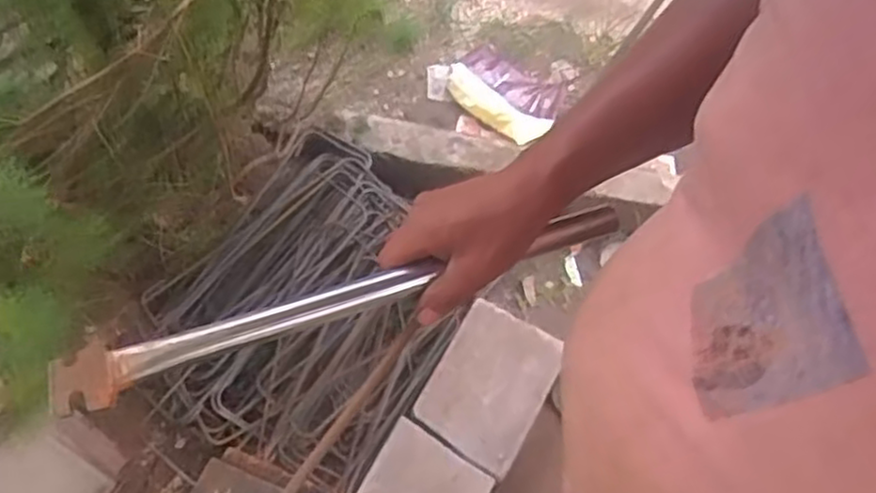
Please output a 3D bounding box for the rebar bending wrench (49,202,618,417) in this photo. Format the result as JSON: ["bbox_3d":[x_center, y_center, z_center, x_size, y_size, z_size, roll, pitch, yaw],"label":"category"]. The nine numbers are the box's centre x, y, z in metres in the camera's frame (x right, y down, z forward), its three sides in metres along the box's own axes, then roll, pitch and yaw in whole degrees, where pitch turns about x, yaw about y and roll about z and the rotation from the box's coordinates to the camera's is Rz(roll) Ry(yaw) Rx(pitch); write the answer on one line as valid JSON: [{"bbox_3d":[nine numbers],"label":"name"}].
[{"bbox_3d":[-0.055,0.033,0.489,0.378,0.020,0.028,-17,63,-12],"label":"rebar bending wrench"}]

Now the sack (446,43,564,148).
[{"bbox_3d":[0.148,-0.349,1.682,0.259,0.035,0.194,31,66,16],"label":"sack"}]

